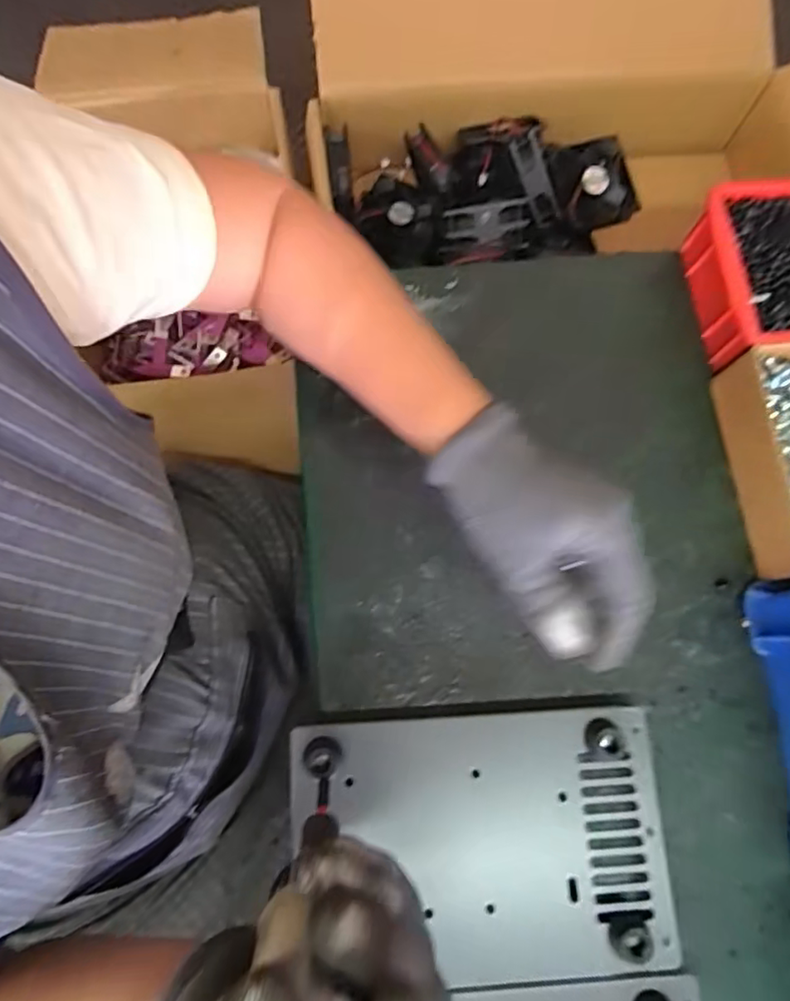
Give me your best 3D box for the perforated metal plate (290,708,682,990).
[{"bbox_3d":[0.054,0.210,0.352,0.226,0.030,0.146,-2,76,-2],"label":"perforated metal plate"}]

